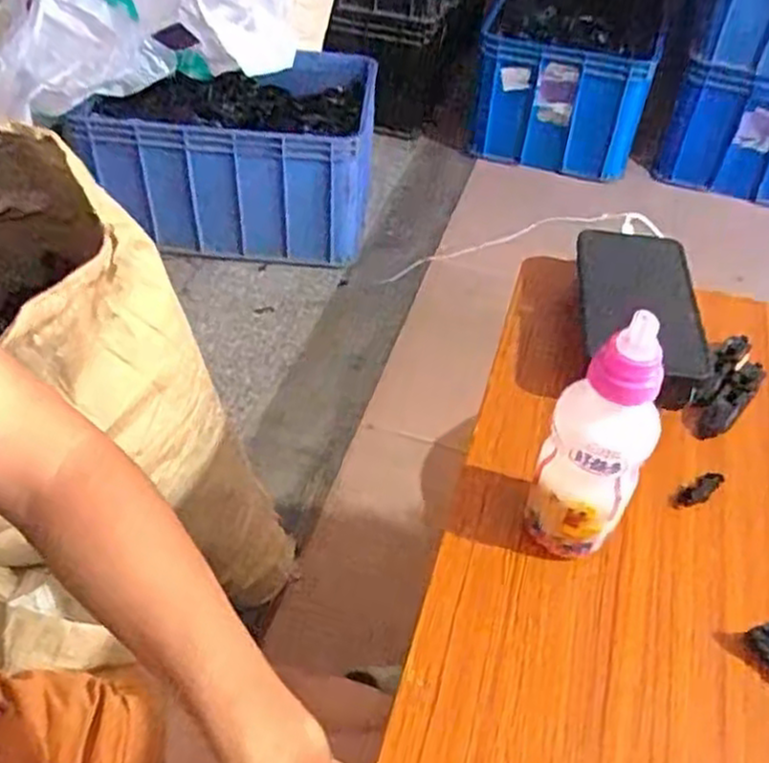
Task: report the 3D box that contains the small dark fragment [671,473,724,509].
[{"bbox_3d":[0.194,0.066,0.468,0.038,0.004,0.013,-24,51,-25],"label":"small dark fragment"}]

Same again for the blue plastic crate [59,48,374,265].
[{"bbox_3d":[-0.321,-0.476,1.661,0.582,0.310,0.356,1,45,-3],"label":"blue plastic crate"}]

